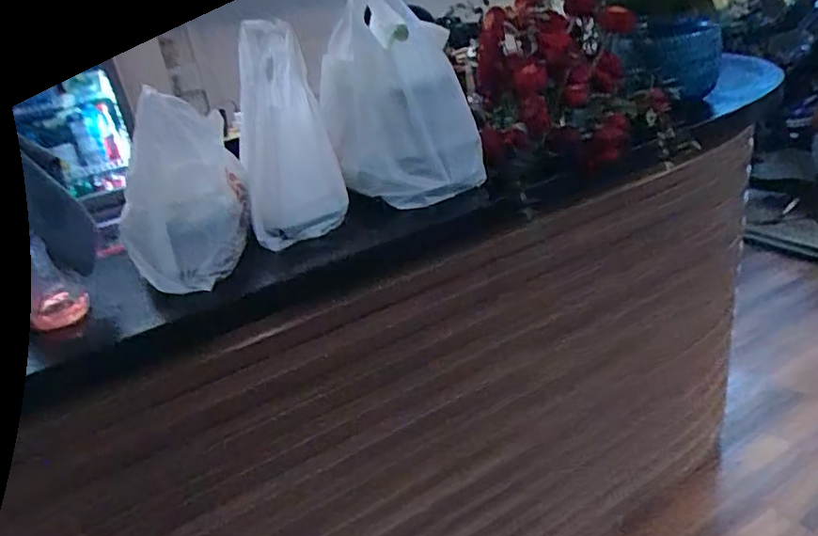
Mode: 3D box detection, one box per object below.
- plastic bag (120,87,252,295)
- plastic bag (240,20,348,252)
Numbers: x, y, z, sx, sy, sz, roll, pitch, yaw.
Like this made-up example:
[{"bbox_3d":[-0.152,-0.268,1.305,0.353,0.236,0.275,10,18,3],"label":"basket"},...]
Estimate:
[{"bbox_3d":[-0.317,-0.120,0.832,0.150,0.204,0.225,-6,39,-10],"label":"plastic bag"},{"bbox_3d":[-0.195,-0.215,0.919,0.140,0.296,0.211,-10,40,-15],"label":"plastic bag"}]

